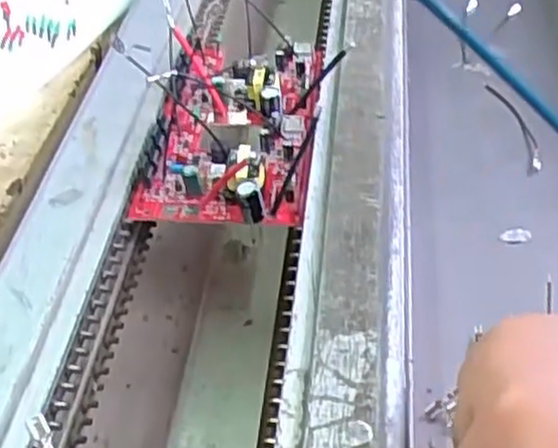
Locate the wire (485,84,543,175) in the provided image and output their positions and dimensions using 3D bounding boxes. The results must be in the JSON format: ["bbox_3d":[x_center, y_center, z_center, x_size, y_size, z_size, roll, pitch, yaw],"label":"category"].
[{"bbox_3d":[0.161,-0.068,0.519,0.012,0.006,0.097,-6,43,-2],"label":"wire"}]

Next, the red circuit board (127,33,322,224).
[{"bbox_3d":[-0.025,-0.063,0.450,0.092,0.028,0.159,2,44,6],"label":"red circuit board"}]

